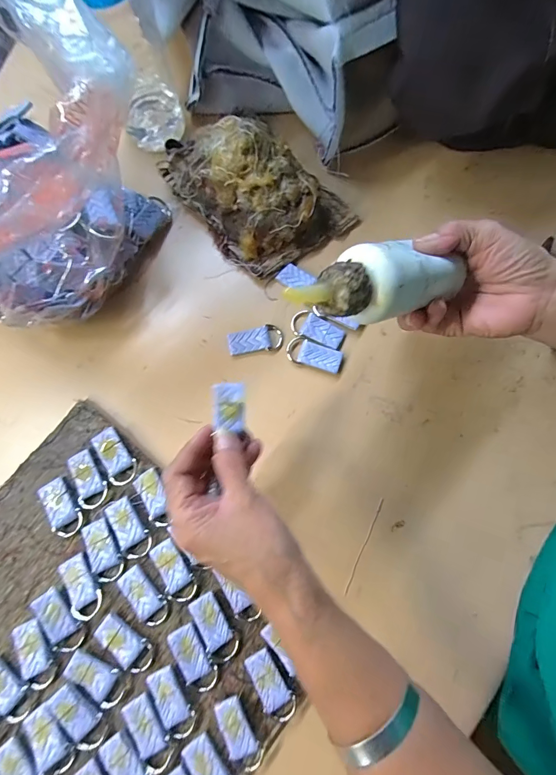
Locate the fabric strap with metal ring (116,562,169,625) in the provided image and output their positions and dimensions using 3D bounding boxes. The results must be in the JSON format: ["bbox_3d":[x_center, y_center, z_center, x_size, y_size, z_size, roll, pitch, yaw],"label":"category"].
[{"bbox_3d":[-0.106,0.164,0.281,0.046,0.004,0.025,44,82,9],"label":"fabric strap with metal ring"}]

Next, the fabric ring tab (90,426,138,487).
[{"bbox_3d":[-0.137,0.058,0.303,0.025,0.008,0.047,-37,80,-7],"label":"fabric ring tab"}]

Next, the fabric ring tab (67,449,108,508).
[{"bbox_3d":[-0.160,0.076,0.300,0.023,0.004,0.045,-29,79,-5],"label":"fabric ring tab"}]

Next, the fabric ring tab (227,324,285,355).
[{"bbox_3d":[-0.020,-0.042,0.327,0.048,0.004,0.025,-13,78,-2],"label":"fabric ring tab"}]

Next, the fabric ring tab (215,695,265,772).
[{"bbox_3d":[-0.029,0.252,0.261,0.024,0.007,0.047,-31,79,-5],"label":"fabric ring tab"}]

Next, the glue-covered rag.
[{"bbox_3d":[-0.026,-0.195,0.330,0.121,0.067,0.176,-39,80,-7],"label":"glue-covered rag"}]

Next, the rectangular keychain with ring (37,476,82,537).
[{"bbox_3d":[-0.179,0.099,0.297,0.025,0.006,0.045,-32,79,-6],"label":"rectangular keychain with ring"}]

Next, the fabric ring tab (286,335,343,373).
[{"bbox_3d":[0.032,-0.029,0.323,0.049,0.006,0.022,20,79,5],"label":"fabric ring tab"}]

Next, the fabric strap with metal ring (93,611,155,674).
[{"bbox_3d":[-0.118,0.197,0.276,0.048,0.004,0.024,35,81,8],"label":"fabric strap with metal ring"}]

